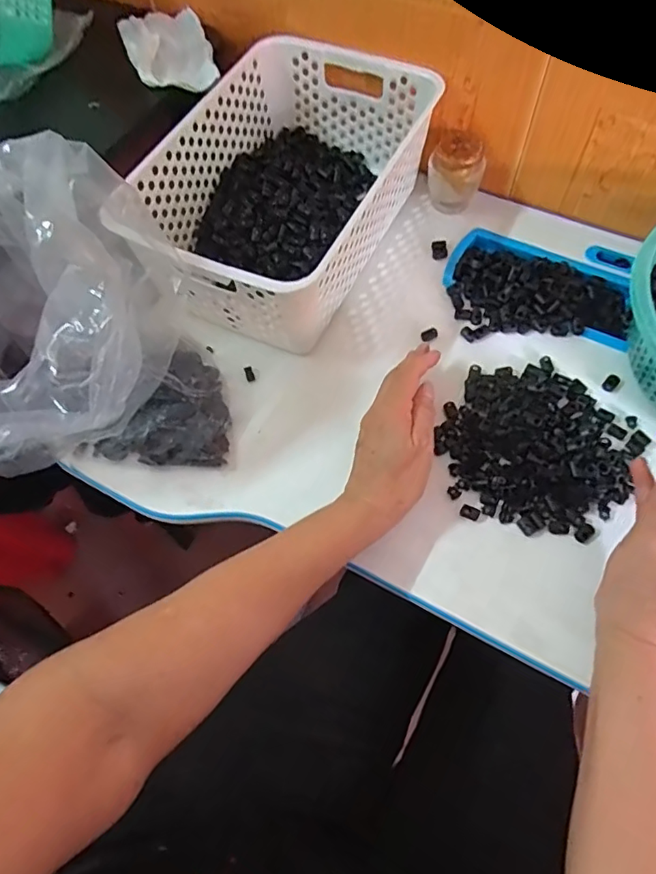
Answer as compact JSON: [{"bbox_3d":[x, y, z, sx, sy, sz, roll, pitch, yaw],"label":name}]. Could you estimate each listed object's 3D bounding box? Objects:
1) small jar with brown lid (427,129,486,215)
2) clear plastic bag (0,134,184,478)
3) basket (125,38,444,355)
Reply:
[{"bbox_3d":[0.135,-0.280,0.575,0.055,0.070,0.049,8,64,8],"label":"small jar with brown lid"},{"bbox_3d":[-0.227,-0.098,0.409,0.198,0.153,0.214,-10,63,-2],"label":"clear plastic bag"},{"bbox_3d":[-0.039,-0.242,0.529,0.203,0.101,0.317,20,66,13],"label":"basket"}]

